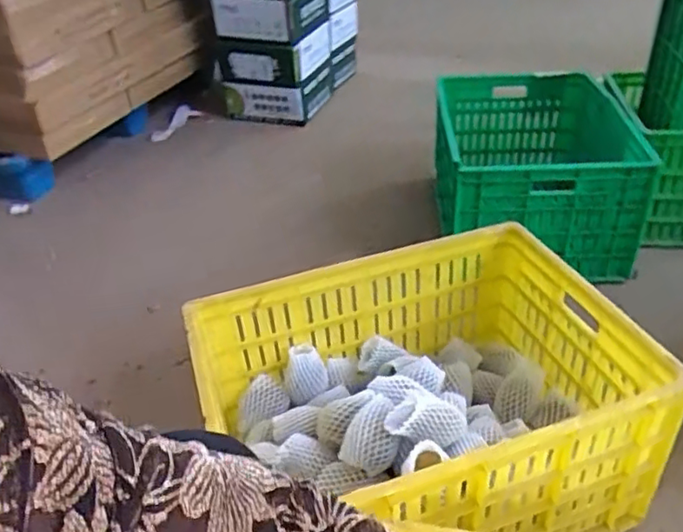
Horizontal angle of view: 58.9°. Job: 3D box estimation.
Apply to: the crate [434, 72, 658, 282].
[{"bbox_3d":[0.399,-0.209,1.293,0.369,0.242,0.491,-2,36,3],"label":"crate"}]

